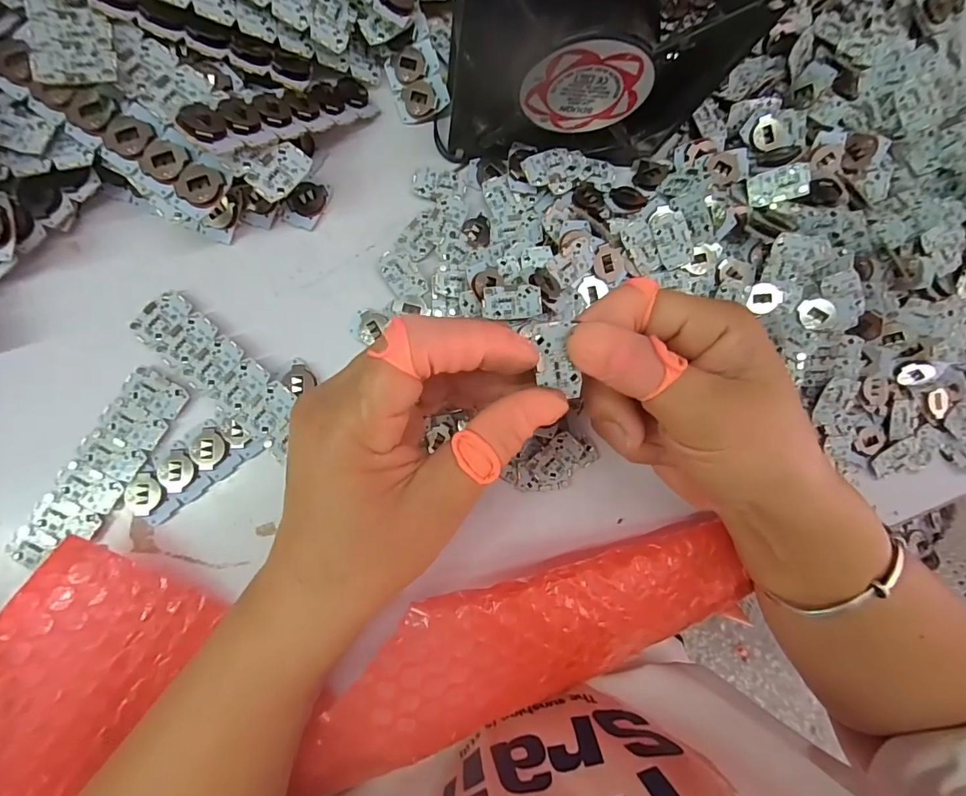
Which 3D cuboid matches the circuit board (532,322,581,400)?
[{"bbox_3d":[0.028,-0.013,0.175,0.017,0.004,0.030,-18,97,-8],"label":"circuit board"}]

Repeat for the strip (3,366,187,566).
[{"bbox_3d":[-0.189,0.036,0.226,0.028,0.004,0.107,32,82,-3],"label":"strip"}]

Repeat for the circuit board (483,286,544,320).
[{"bbox_3d":[0.015,-0.048,0.234,0.029,0.004,0.017,-2,79,0],"label":"circuit board"}]

